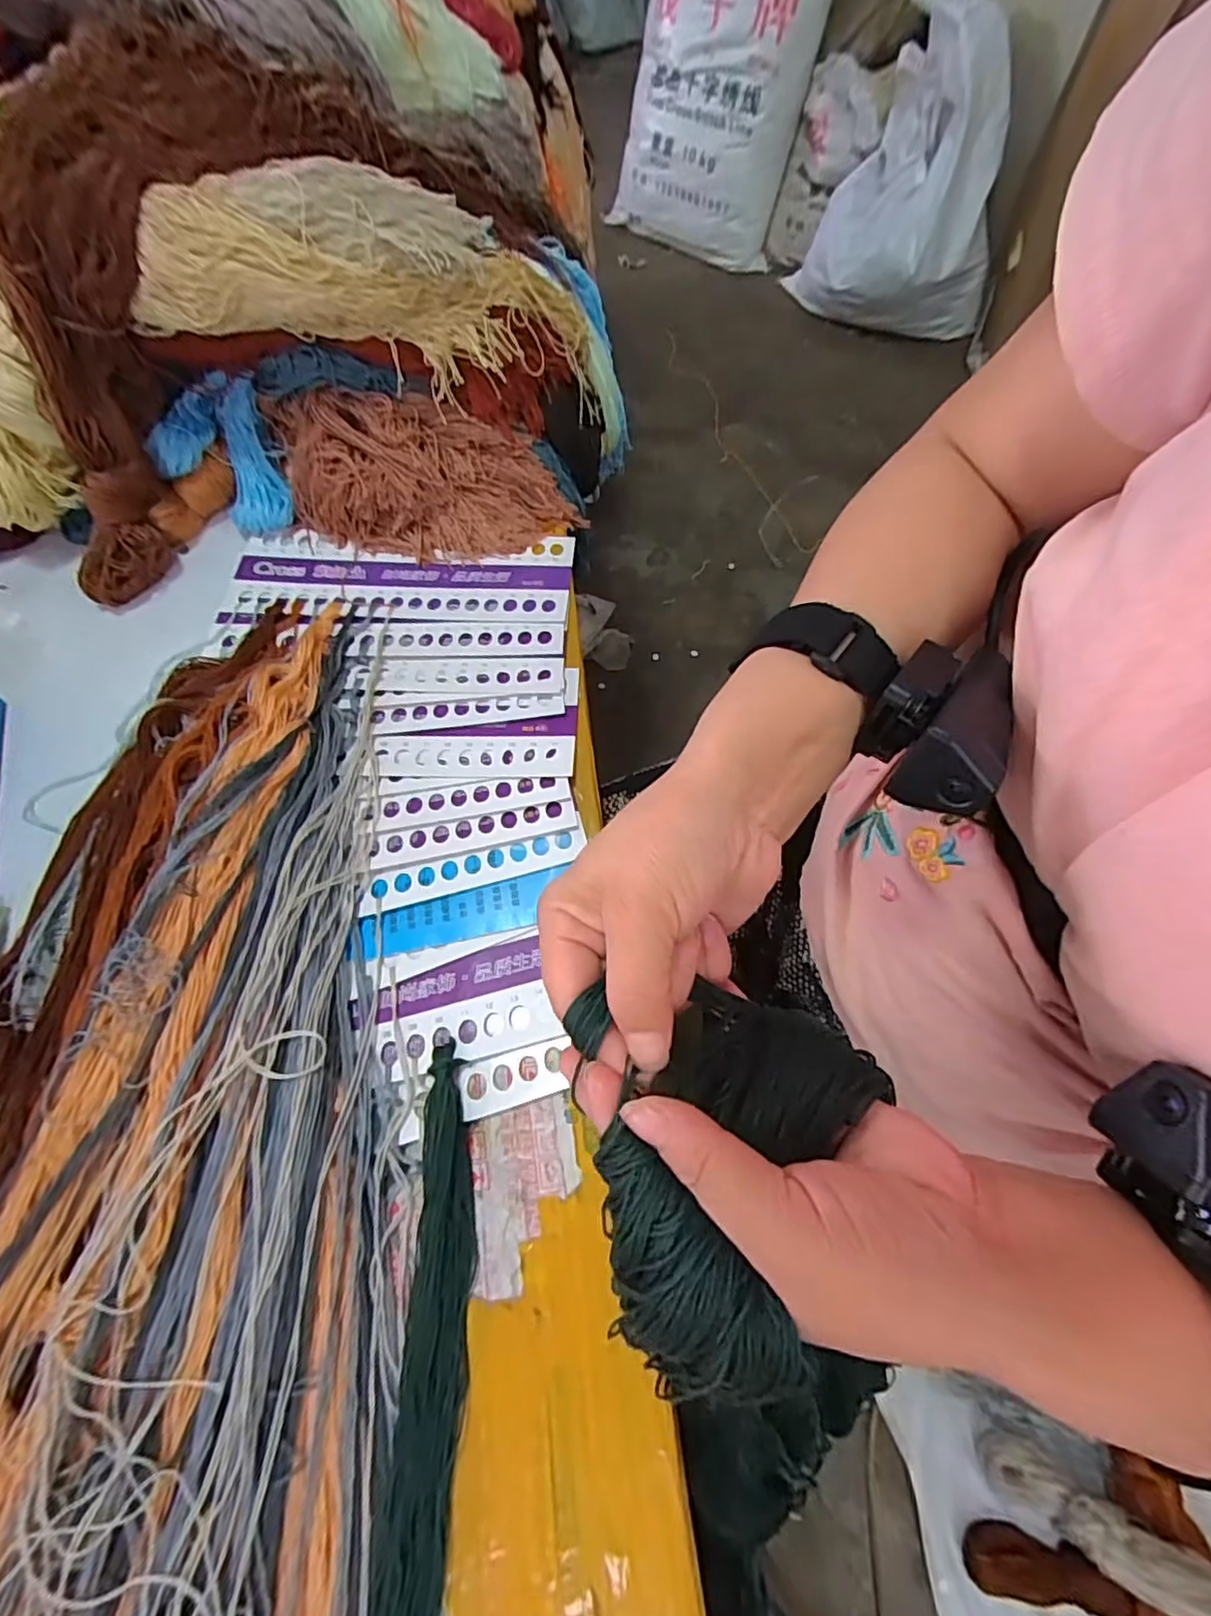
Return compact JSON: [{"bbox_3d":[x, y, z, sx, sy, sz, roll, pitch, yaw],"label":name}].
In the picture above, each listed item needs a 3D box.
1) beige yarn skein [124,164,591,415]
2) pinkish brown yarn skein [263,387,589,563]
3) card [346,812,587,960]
[{"bbox_3d":[-0.138,-0.324,0.391,0.277,0.095,0.057,-3,64,-15],"label":"beige yarn skein"},{"bbox_3d":[-0.131,-0.231,0.442,0.206,0.076,0.077,3,66,3],"label":"pinkish brown yarn skein"},{"bbox_3d":[-0.075,0.046,0.353,0.132,0.006,0.051,-11,66,-3],"label":"card"}]

